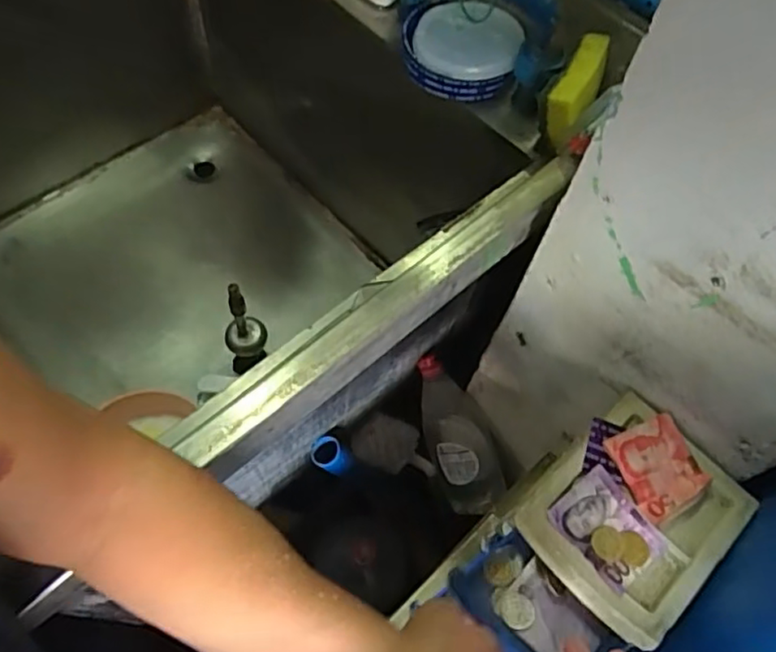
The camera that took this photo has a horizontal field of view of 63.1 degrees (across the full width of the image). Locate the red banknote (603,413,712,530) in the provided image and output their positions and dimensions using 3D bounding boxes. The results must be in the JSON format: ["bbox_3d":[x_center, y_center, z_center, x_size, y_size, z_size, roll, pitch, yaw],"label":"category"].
[{"bbox_3d":[0.224,0.116,0.519,0.069,0.011,0.074,-19,65,-14],"label":"red banknote"}]

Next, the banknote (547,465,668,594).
[{"bbox_3d":[0.174,0.159,0.501,0.062,0.009,0.079,-35,77,-20],"label":"banknote"}]

